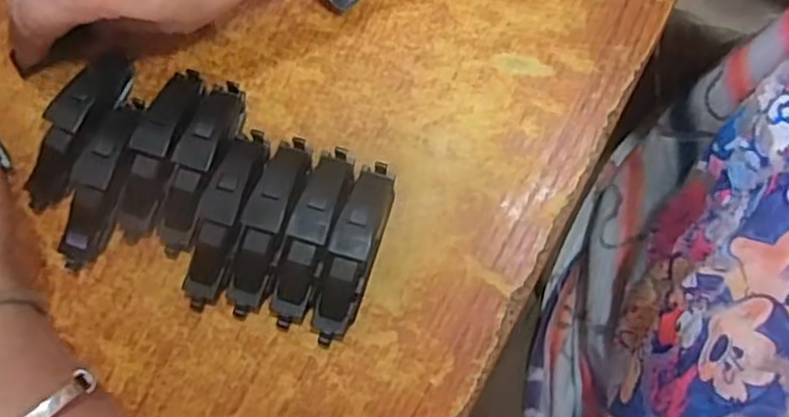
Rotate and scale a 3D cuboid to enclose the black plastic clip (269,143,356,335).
[{"bbox_3d":[-0.037,0.012,0.313,0.019,0.021,0.082,17,80,4],"label":"black plastic clip"}]

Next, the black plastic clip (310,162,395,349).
[{"bbox_3d":[-0.018,0.020,0.311,0.019,0.021,0.082,16,80,4],"label":"black plastic clip"}]

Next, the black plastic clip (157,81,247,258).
[{"bbox_3d":[-0.089,-0.020,0.322,0.021,0.022,0.083,15,80,4],"label":"black plastic clip"}]

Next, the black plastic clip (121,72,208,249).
[{"bbox_3d":[-0.108,-0.026,0.321,0.021,0.026,0.082,14,80,4],"label":"black plastic clip"}]

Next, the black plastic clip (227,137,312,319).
[{"bbox_3d":[-0.056,0.007,0.314,0.021,0.022,0.081,14,80,4],"label":"black plastic clip"}]

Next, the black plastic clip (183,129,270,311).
[{"bbox_3d":[-0.075,0.004,0.316,0.019,0.022,0.082,16,80,4],"label":"black plastic clip"}]

